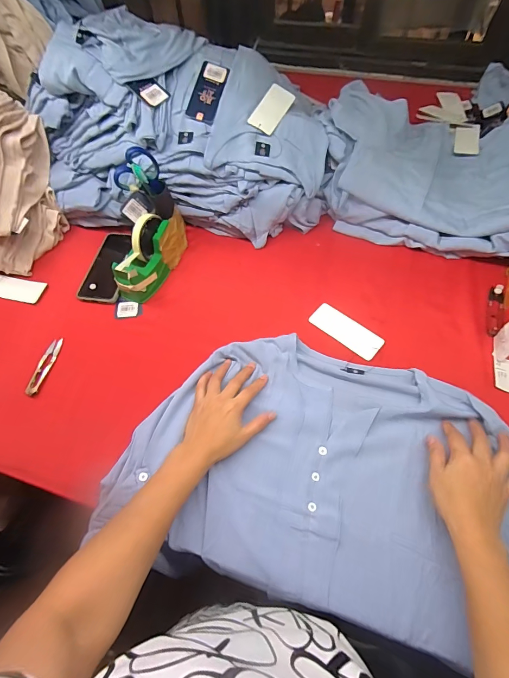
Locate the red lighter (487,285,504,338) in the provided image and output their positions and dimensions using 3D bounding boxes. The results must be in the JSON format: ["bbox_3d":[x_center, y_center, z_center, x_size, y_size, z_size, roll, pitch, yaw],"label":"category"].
[{"bbox_3d":[0.402,-0.050,0.554,0.023,0.007,0.109,19,61,13],"label":"red lighter"}]

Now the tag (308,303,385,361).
[{"bbox_3d":[0.153,-0.014,0.557,0.123,0.005,0.050,38,69,25],"label":"tag"}]

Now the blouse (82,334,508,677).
[{"bbox_3d":[0.111,0.172,0.441,0.564,0.043,0.319,12,60,10],"label":"blouse"}]

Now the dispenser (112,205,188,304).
[{"bbox_3d":[-0.188,-0.167,0.602,0.065,0.100,0.183,19,61,13],"label":"dispenser"}]

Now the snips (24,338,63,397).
[{"bbox_3d":[-0.342,0.045,0.540,0.021,0.007,0.098,7,59,6],"label":"snips"}]

